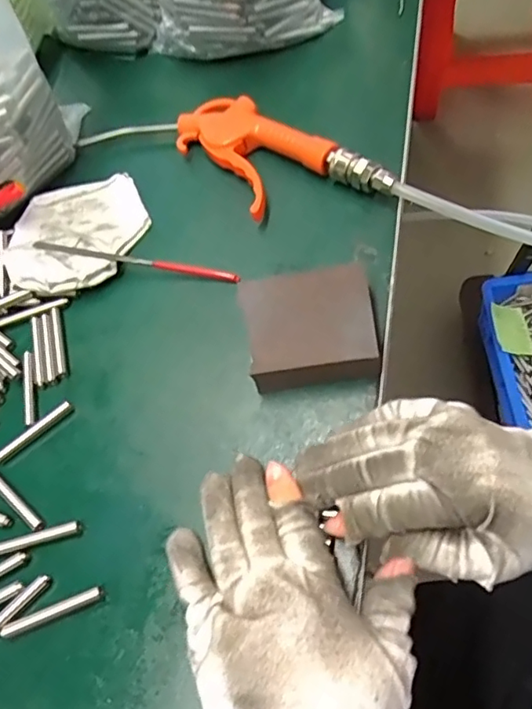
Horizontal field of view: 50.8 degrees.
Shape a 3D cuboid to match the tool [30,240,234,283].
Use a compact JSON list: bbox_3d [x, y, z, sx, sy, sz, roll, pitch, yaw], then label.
[{"bbox_3d":[-0.095,-0.066,0.408,0.158,0.011,0.008,12,56,13],"label":"tool"}]

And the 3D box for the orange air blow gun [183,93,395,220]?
[{"bbox_3d":[-0.002,-0.149,0.423,0.074,0.028,0.189,-36,60,-20],"label":"orange air blow gun"}]

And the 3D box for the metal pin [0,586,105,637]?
[{"bbox_3d":[-0.117,0.141,0.307,0.058,0.005,0.007,-23,55,2],"label":"metal pin"}]

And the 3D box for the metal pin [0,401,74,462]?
[{"bbox_3d":[-0.151,0.050,0.364,0.057,0.007,0.008,-37,59,-5],"label":"metal pin"}]

